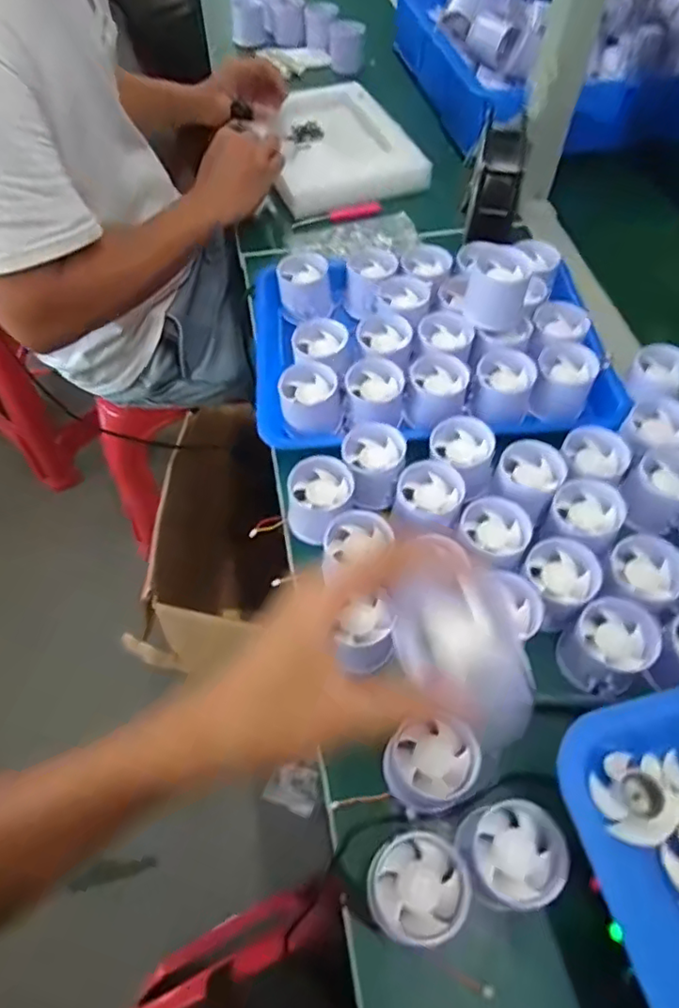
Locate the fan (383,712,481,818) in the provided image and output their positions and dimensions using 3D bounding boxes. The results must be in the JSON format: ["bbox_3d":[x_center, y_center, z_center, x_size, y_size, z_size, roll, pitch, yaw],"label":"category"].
[{"bbox_3d":[0.059,0.168,0.378,0.054,0.047,0.055,-11,59,-8],"label":"fan"}]

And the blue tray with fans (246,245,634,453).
[{"bbox_3d":[0.087,-0.175,0.564,0.335,0.098,0.234,0,58,-1],"label":"blue tray with fans"}]

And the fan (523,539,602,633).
[{"bbox_3d":[0.160,0.059,0.437,0.052,0.043,0.054,35,64,19],"label":"fan"}]

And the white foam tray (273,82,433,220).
[{"bbox_3d":[-0.008,-0.478,0.787,0.197,0.038,0.228,-16,59,-11],"label":"white foam tray"}]

